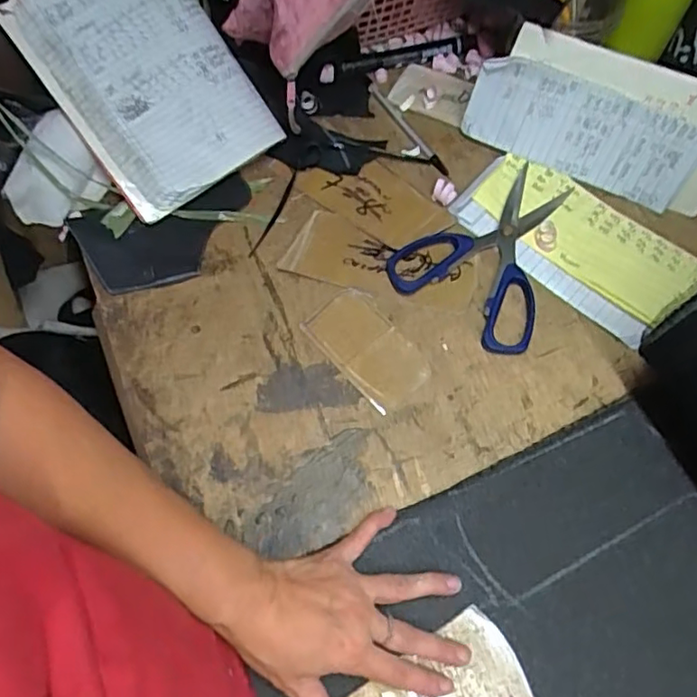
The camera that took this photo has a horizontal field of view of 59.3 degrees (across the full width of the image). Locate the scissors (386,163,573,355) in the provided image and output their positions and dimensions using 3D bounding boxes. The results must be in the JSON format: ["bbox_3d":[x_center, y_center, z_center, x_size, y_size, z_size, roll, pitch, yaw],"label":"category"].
[{"bbox_3d":[0.125,-0.084,0.514,0.128,0.007,0.161,34,72,14],"label":"scissors"}]

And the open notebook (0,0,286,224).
[{"bbox_3d":[-0.166,-0.224,0.507,0.142,0.021,0.195,-35,102,-3],"label":"open notebook"}]

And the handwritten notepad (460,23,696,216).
[{"bbox_3d":[0.211,-0.191,0.515,0.213,0.103,0.012,22,45,8],"label":"handwritten notepad"}]

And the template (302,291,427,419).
[{"bbox_3d":[0.014,0.000,0.484,0.057,0.004,0.099,-37,72,-13],"label":"template"}]

